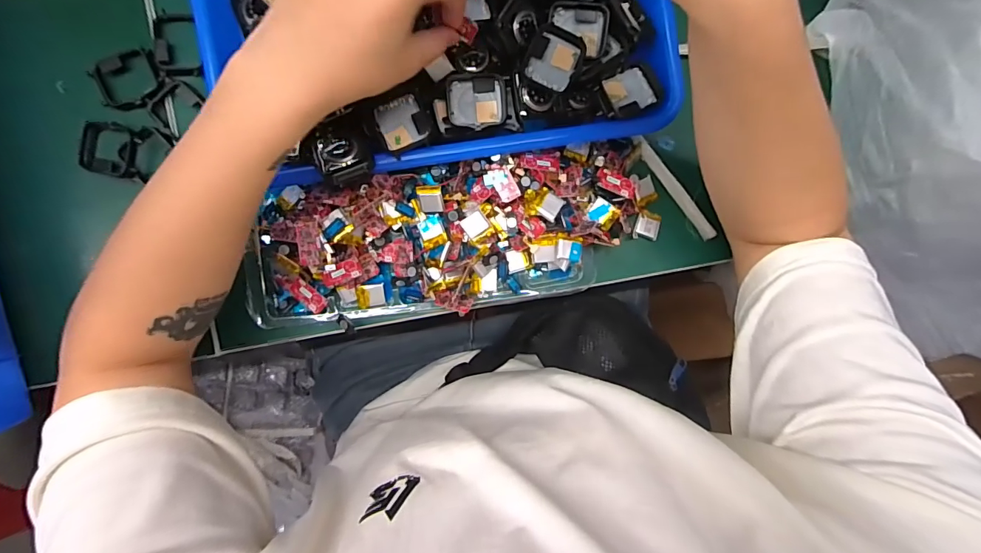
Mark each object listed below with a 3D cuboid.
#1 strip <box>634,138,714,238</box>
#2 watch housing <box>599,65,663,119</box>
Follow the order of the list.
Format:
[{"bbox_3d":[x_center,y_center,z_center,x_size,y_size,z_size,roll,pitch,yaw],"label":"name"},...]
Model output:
[{"bbox_3d":[0.146,-0.070,0.354,0.012,0.010,0.098,-39,92,-2],"label":"strip"},{"bbox_3d":[0.099,-0.131,0.321,0.044,0.009,0.035,-24,79,-12],"label":"watch housing"}]

